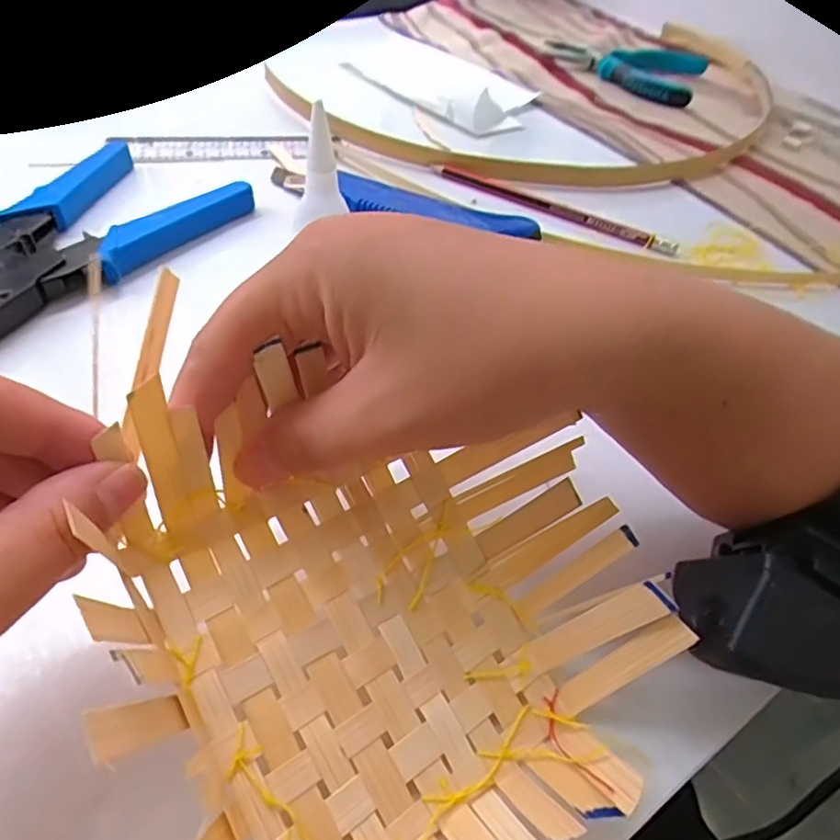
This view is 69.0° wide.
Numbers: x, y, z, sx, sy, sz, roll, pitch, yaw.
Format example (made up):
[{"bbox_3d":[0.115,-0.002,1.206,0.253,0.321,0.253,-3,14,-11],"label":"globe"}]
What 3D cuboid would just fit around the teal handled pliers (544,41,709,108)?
[{"bbox_3d":[0.196,-0.328,0.560,0.148,0.018,0.095,38,55,24],"label":"teal handled pliers"}]

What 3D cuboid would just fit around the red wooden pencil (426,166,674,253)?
[{"bbox_3d":[0.083,-0.136,0.390,0.164,0.011,0.014,28,52,17],"label":"red wooden pencil"}]

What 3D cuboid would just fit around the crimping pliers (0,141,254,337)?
[{"bbox_3d":[-0.189,-0.093,0.320,0.102,0.017,0.192,28,52,17],"label":"crimping pliers"}]

